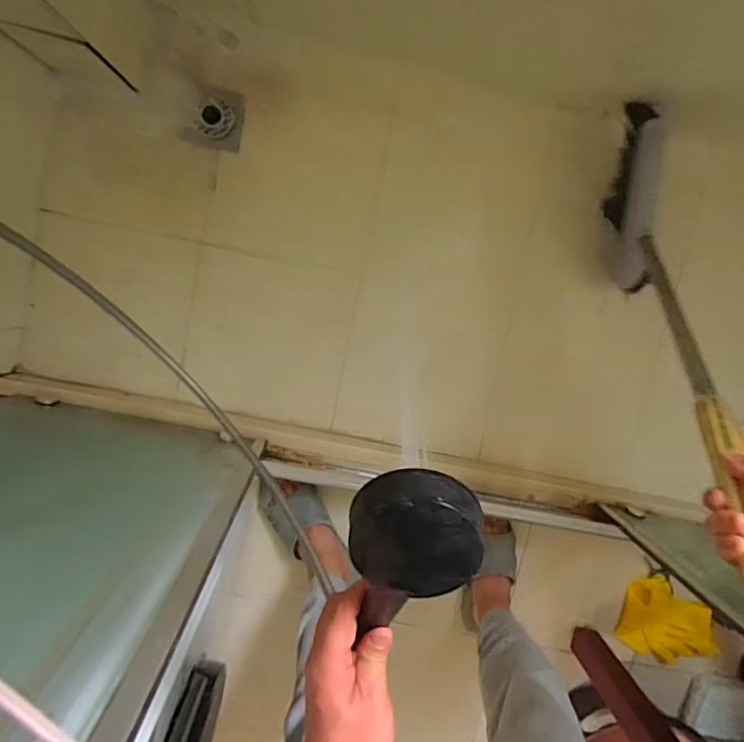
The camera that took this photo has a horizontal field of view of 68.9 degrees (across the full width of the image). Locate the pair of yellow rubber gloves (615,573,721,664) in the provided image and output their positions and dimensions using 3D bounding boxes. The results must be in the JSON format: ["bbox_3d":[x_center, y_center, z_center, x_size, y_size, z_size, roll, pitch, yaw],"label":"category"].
[{"bbox_3d":[0.647,0.558,1.188,0.233,0.044,0.170,34,95,-8],"label":"pair of yellow rubber gloves"}]

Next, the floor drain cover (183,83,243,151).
[{"bbox_3d":[-0.282,-0.459,0.985,0.095,0.009,0.104,15,98,-6],"label":"floor drain cover"}]

